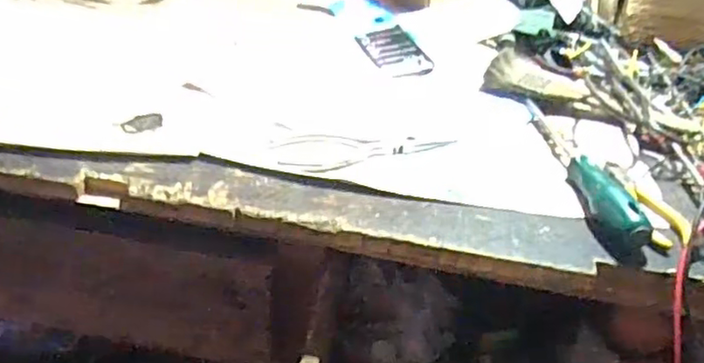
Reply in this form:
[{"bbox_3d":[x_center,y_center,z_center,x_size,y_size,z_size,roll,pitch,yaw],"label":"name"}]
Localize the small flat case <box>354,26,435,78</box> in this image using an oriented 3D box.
[{"bbox_3d":[0.043,-0.135,0.654,0.057,0.006,0.100,-9,40,-17],"label":"small flat case"}]

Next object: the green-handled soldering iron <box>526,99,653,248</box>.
[{"bbox_3d":[0.182,-0.021,0.507,0.027,0.029,0.195,0,39,-6],"label":"green-handled soldering iron"}]

